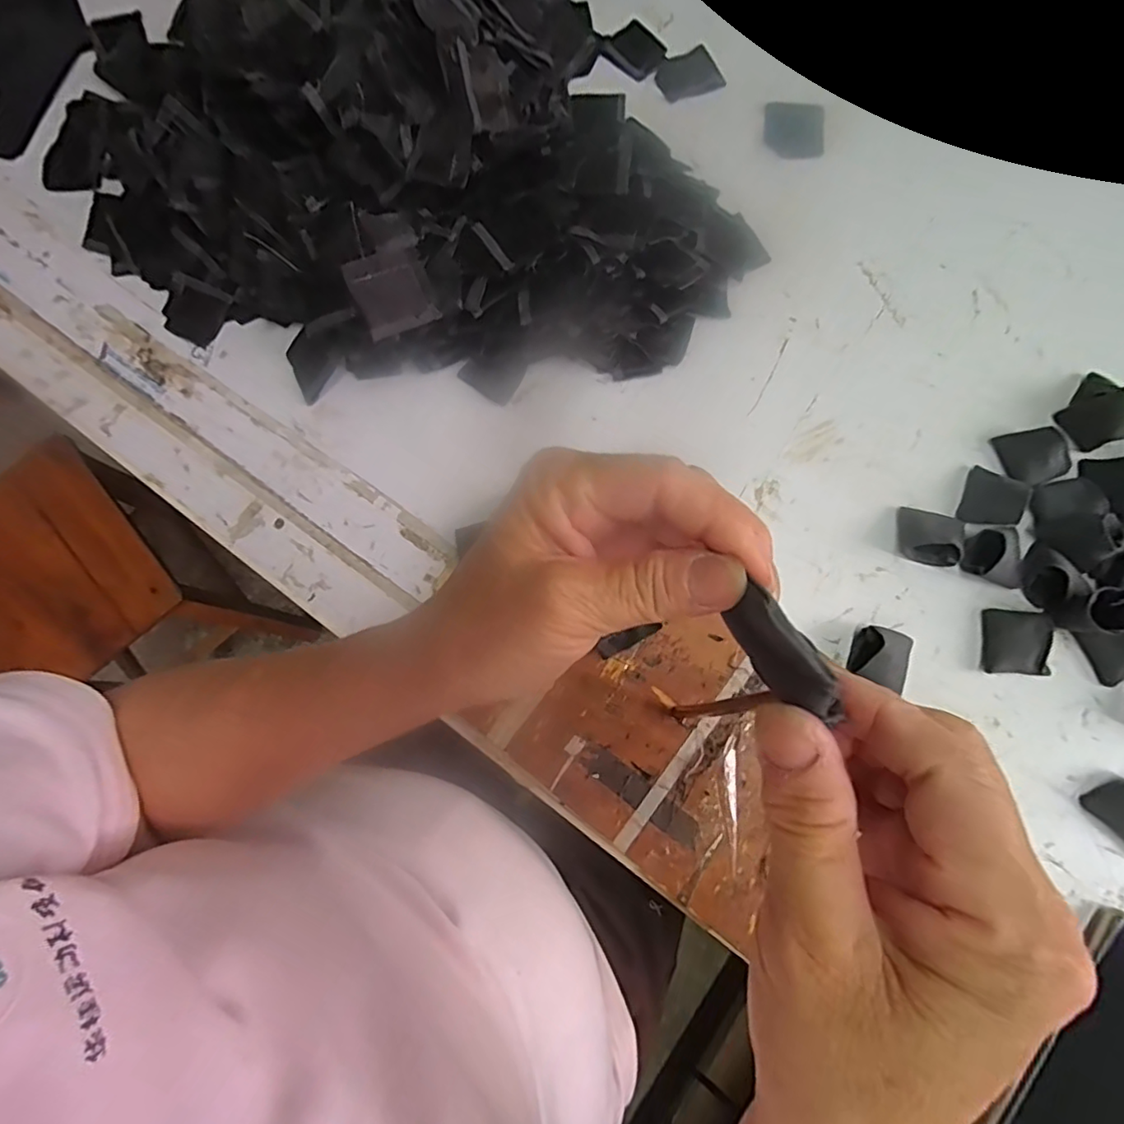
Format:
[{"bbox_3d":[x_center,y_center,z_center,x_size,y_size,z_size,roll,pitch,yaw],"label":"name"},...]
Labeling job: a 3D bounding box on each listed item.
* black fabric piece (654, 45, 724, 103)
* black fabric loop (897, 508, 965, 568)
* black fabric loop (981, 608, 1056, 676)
[{"bbox_3d":[0.111,-0.432,0.498,0.053,0.004,0.047,-20,76,-3],"label":"black fabric piece"},{"bbox_3d":[0.254,-0.018,0.383,0.041,0.023,0.037,16,77,6],"label":"black fabric loop"},{"bbox_3d":[0.297,0.053,0.368,0.034,0.017,0.043,13,76,5],"label":"black fabric loop"}]

